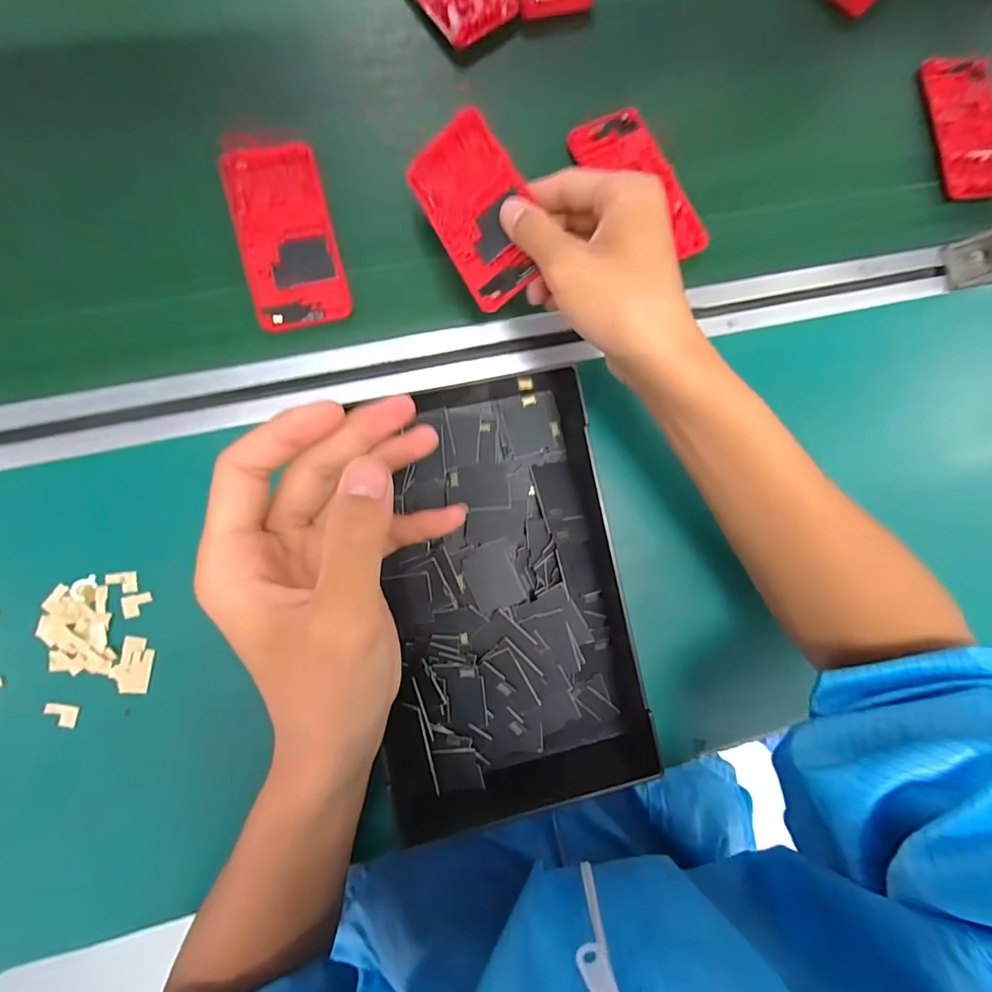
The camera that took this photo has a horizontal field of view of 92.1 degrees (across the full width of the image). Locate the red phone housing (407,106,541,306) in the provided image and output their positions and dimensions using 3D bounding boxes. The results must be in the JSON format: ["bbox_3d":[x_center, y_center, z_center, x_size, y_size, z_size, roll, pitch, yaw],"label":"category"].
[{"bbox_3d":[-0.011,-0.184,0.306,0.062,0.007,0.123,-33,77,23],"label":"red phone housing"}]

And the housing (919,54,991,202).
[{"bbox_3d":[0.390,-0.305,0.395,0.065,0.009,0.122,-8,84,-6],"label":"housing"}]

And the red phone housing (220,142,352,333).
[{"bbox_3d":[-0.143,-0.177,0.326,0.061,0.010,0.124,-14,88,-8],"label":"red phone housing"}]

